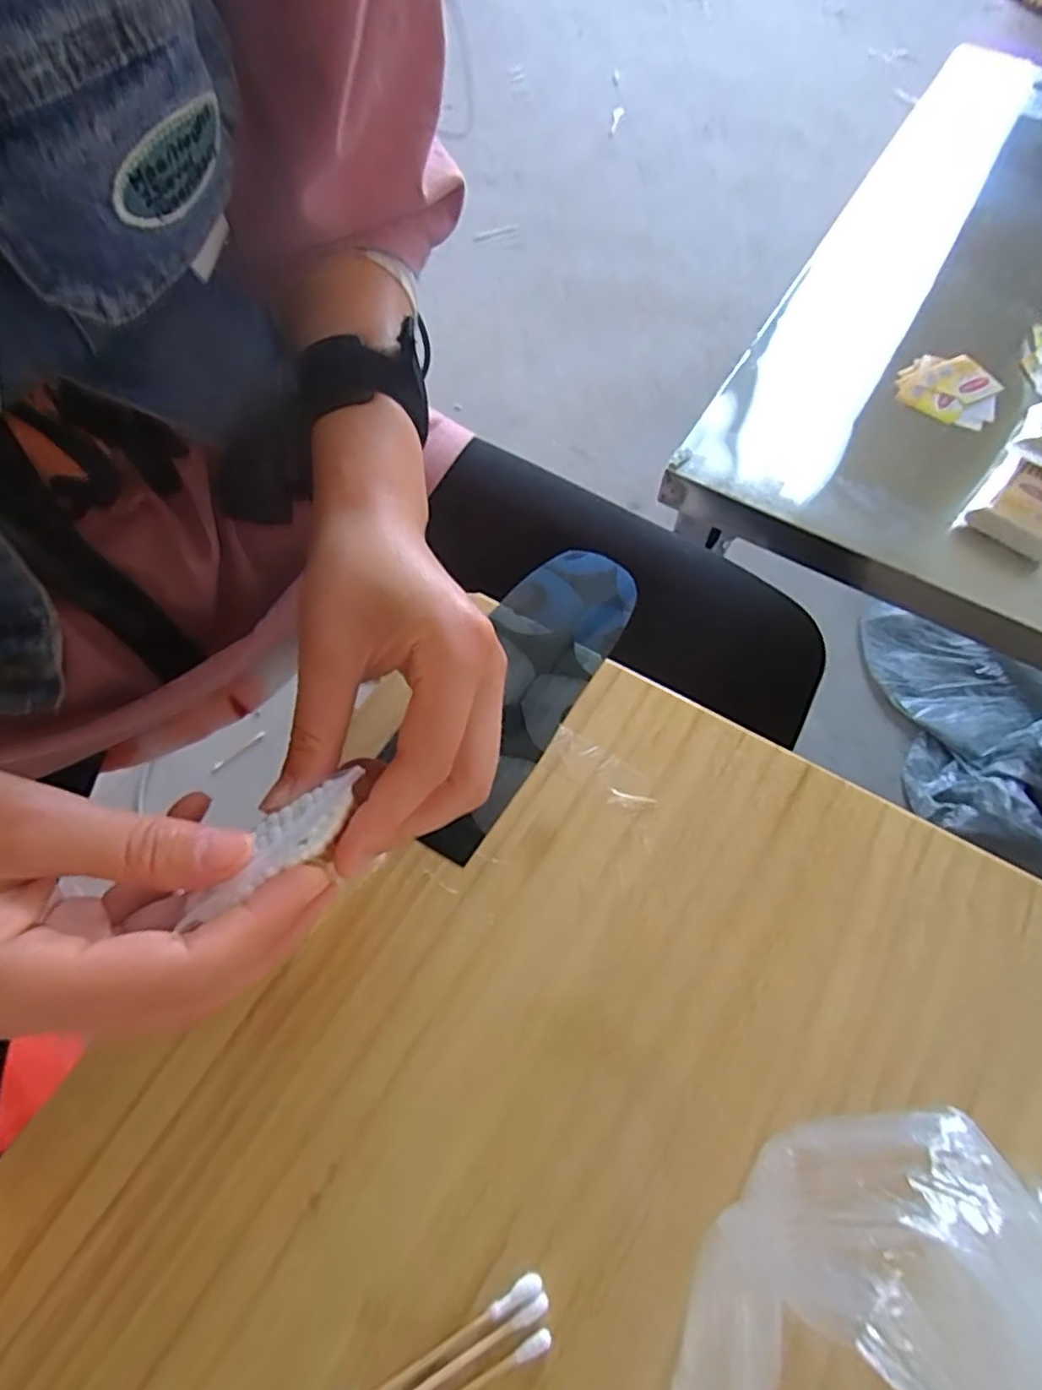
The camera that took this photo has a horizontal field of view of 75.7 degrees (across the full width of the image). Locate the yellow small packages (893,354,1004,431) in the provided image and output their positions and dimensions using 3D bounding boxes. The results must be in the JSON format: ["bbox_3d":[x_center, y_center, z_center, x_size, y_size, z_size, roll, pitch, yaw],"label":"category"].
[{"bbox_3d":[0.320,-0.228,0.502,0.070,0.018,0.056,38,68,16],"label":"yellow small packages"}]

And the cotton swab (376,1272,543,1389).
[{"bbox_3d":[-0.026,0.202,0.205,0.072,0.004,0.006,-26,65,-13],"label":"cotton swab"}]

